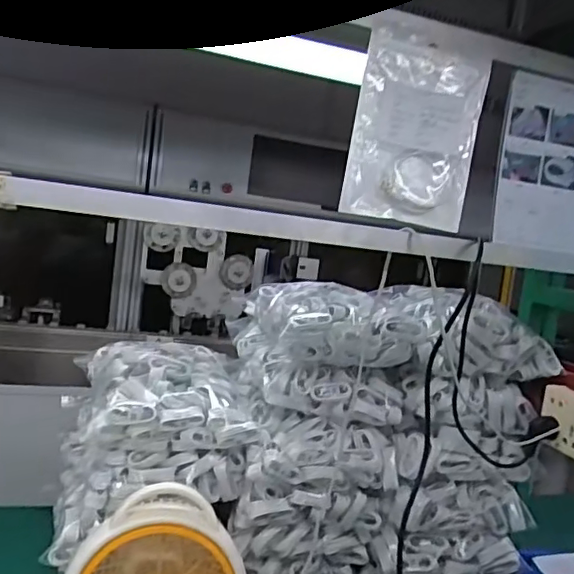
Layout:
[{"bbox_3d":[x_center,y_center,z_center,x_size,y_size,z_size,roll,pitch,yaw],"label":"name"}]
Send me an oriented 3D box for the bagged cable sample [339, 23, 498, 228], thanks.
[{"bbox_3d":[0.145,-0.171,0.644,0.143,0.192,0.024,6,6,-20],"label":"bagged cable sample"}]

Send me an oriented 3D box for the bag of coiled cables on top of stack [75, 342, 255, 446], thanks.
[{"bbox_3d":[-0.193,0.152,0.951,0.248,0.078,0.309,6,6,-20],"label":"bag of coiled cables on top of stack"}]

